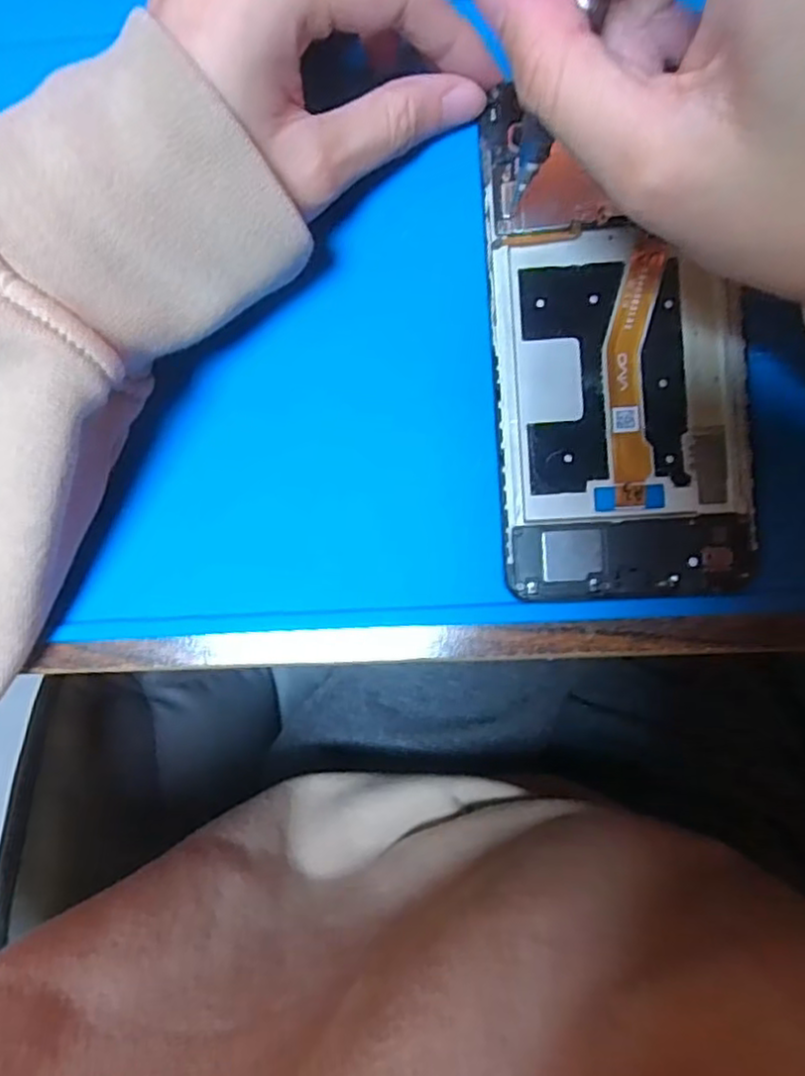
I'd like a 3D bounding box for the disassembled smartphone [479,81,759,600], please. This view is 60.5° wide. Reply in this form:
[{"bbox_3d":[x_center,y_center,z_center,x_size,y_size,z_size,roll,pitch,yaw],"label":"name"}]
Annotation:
[{"bbox_3d":[0.062,-0.054,0.198,0.070,0.008,0.140,-3,90,7],"label":"disassembled smartphone"}]

